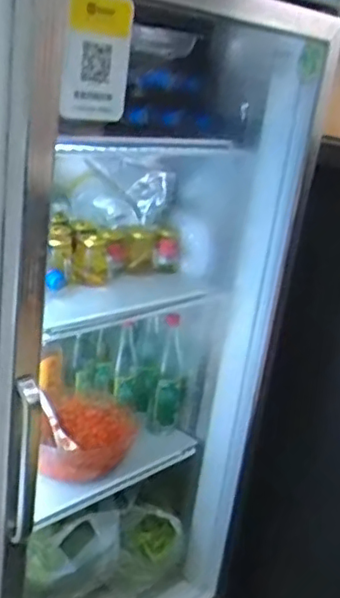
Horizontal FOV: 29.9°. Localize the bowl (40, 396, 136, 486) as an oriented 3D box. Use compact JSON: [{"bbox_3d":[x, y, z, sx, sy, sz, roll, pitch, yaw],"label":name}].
[{"bbox_3d":[-0.146,0.260,1.170,0.173,0.075,0.186,7,20,-3],"label":"bowl"}]

